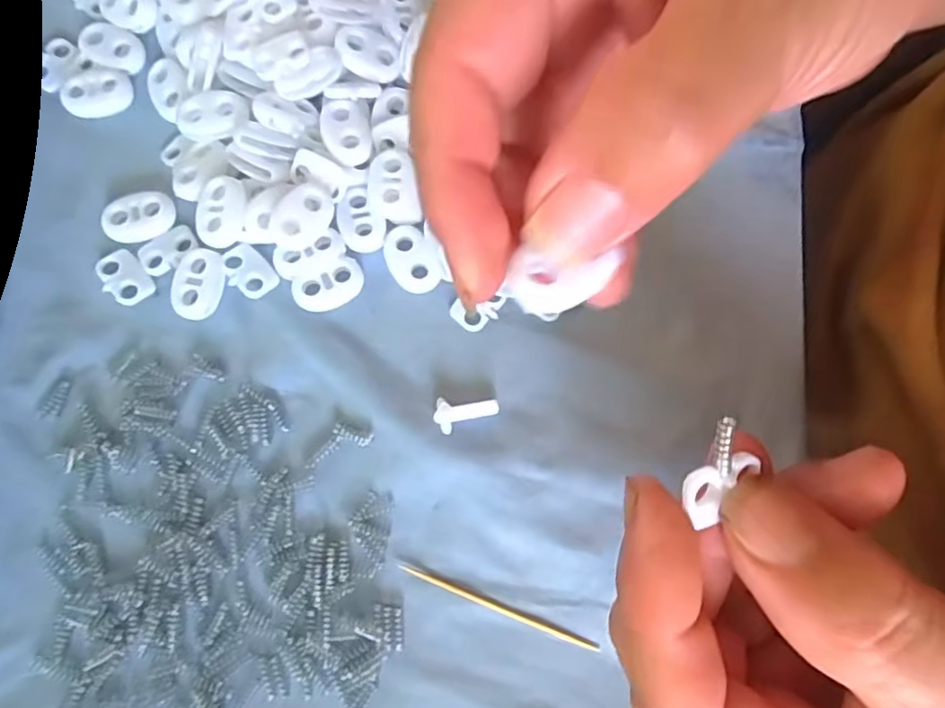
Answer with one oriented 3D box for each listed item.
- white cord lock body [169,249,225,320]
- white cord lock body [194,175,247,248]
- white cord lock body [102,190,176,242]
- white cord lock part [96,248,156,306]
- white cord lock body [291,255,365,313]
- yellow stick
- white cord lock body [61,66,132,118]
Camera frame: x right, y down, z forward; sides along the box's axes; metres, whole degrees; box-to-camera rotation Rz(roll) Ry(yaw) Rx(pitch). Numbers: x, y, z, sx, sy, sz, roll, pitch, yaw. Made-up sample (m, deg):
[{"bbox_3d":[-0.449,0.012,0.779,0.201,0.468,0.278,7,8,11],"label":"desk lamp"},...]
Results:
[{"bbox_3d":[-0.085,-0.022,0.196,0.015,0.004,0.022,11,78,1],"label":"white cord lock body"},{"bbox_3d":[-0.077,-0.044,0.196,0.015,0.006,0.022,6,78,0],"label":"white cord lock body"},{"bbox_3d":[-0.106,-0.044,0.201,0.021,0.005,0.014,-16,79,-5],"label":"white cord lock body"},{"bbox_3d":[-0.109,-0.024,0.197,0.012,0.004,0.019,-40,82,-9],"label":"white cord lock part"},{"bbox_3d":[-0.045,-0.022,0.196,0.022,0.004,0.013,-29,80,-7],"label":"white cord lock body"},{"bbox_3d":[0.008,0.073,0.181,0.060,0.004,0.004,22,79,4],"label":"yellow stick"},{"bbox_3d":[-0.125,-0.087,0.210,0.021,0.005,0.015,-11,78,-4],"label":"white cord lock body"}]

